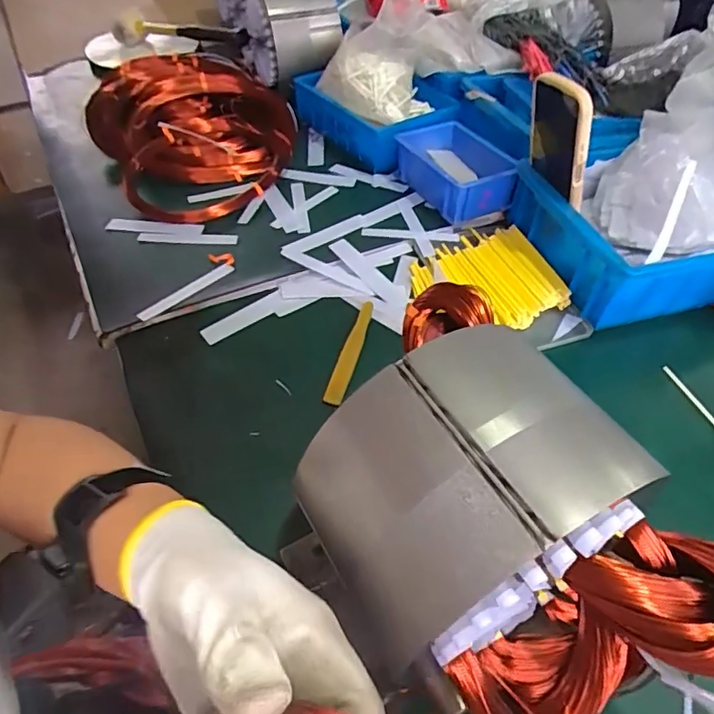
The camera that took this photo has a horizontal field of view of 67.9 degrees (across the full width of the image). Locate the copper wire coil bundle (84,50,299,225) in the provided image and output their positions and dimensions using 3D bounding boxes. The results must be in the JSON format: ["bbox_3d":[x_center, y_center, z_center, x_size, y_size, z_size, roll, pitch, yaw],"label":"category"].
[{"bbox_3d":[-0.204,-0.314,0.708,0.255,0.061,0.325,-23,55,-21],"label":"copper wire coil bundle"}]

